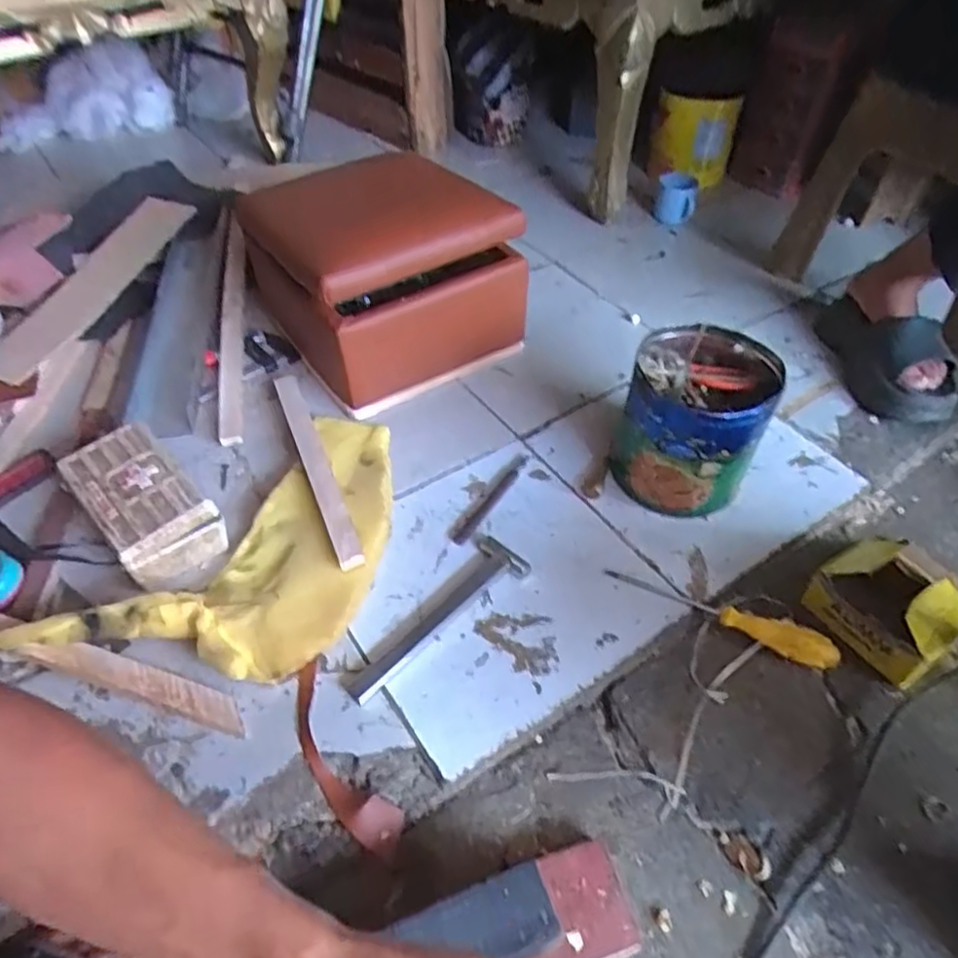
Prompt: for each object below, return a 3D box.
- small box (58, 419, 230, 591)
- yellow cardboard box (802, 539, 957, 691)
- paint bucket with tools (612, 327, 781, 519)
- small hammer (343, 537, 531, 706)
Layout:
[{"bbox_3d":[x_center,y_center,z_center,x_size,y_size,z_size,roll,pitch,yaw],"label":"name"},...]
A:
[{"bbox_3d":[-0.345,0.029,0.689,0.161,0.077,0.094,36,56,28],"label":"small box"},{"bbox_3d":[0.391,0.119,0.640,0.093,0.063,0.124,-26,52,-22],"label":"yellow cardboard box"},{"bbox_3d":[0.234,-0.067,0.737,0.140,0.150,0.161,17,49,15],"label":"paint bucket with tools"},{"bbox_3d":[-0.041,0.133,0.649,0.054,0.017,0.211,34,56,27],"label":"small hammer"}]

